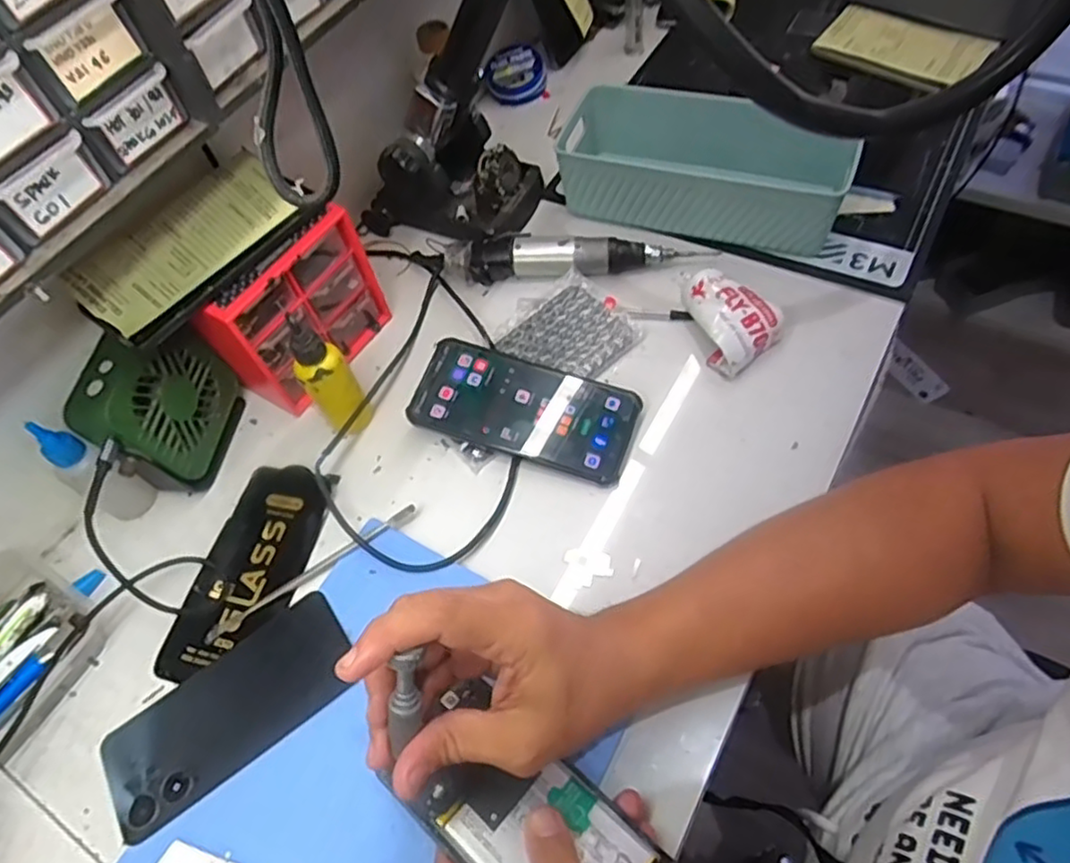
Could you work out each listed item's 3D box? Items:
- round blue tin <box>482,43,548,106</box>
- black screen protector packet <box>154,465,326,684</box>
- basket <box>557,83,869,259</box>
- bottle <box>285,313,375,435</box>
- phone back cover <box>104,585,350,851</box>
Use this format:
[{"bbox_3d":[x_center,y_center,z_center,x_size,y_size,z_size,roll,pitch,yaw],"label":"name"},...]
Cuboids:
[{"bbox_3d":[-0.023,-0.389,0.736,0.059,0.031,0.063,-3,59,6],"label":"round blue tin"},{"bbox_3d":[-0.202,0.097,0.479,0.070,0.013,0.155,8,61,12],"label":"black screen protector packet"},{"bbox_3d":[0.141,-0.234,0.588,0.241,0.066,0.110,15,58,18],"label":"basket"},{"bbox_3d":[-0.149,-0.037,0.491,0.035,0.106,0.028,-33,61,-12],"label":"bottle"},{"bbox_3d":[-0.192,0.172,0.424,0.157,0.007,0.074,-35,58,-13],"label":"phone back cover"}]

